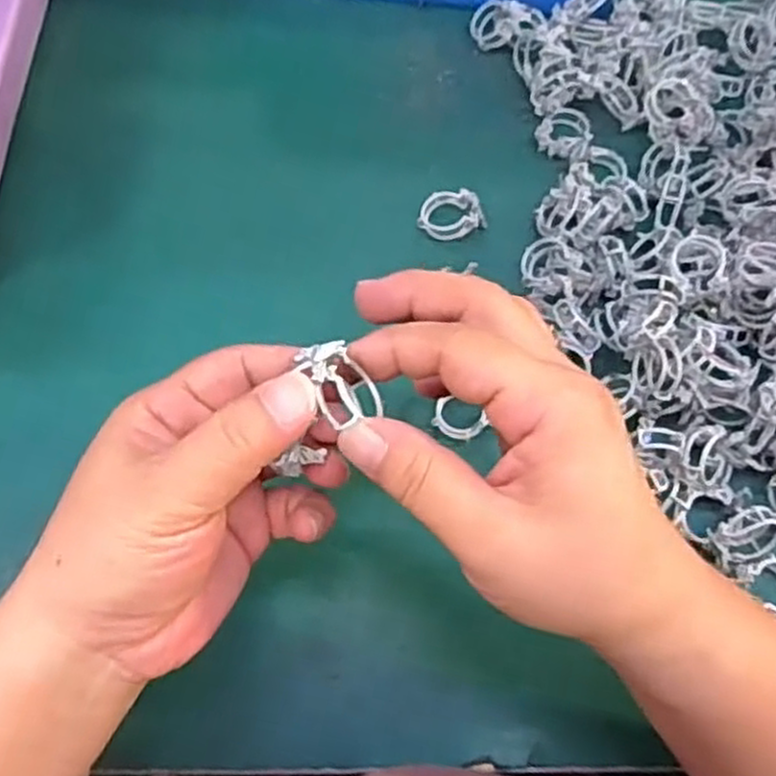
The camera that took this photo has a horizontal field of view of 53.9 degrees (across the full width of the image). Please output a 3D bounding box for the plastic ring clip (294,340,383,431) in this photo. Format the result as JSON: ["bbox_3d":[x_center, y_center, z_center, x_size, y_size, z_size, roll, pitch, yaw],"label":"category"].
[{"bbox_3d":[-0.014,-0.001,0.234,0.019,0.022,0.026,-27,76,-8],"label":"plastic ring clip"}]

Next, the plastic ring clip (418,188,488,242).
[{"bbox_3d":[0.032,-0.090,0.394,0.031,0.012,0.027,-22,72,-10],"label":"plastic ring clip"}]

